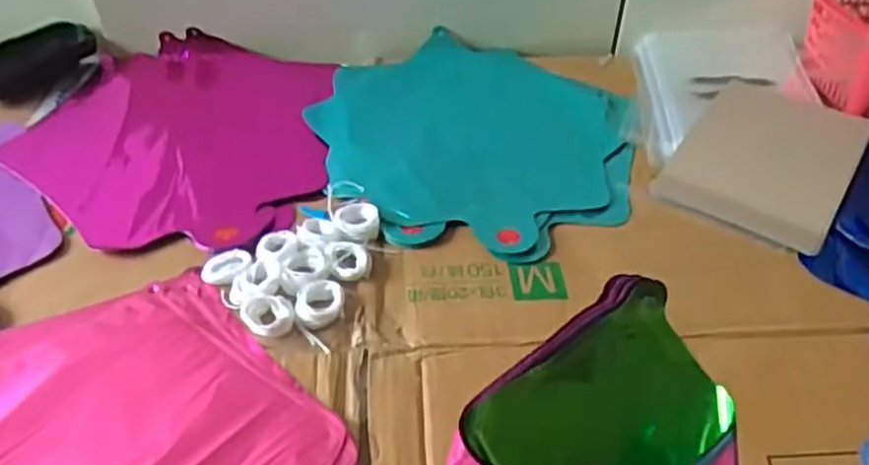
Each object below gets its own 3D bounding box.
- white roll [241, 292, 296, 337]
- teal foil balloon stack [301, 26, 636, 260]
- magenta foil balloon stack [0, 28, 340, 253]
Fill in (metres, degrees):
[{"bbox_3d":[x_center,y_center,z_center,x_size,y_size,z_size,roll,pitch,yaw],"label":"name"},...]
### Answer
[{"bbox_3d":[-0.096,0.047,0.426,0.030,0.009,0.026,2,43,2],"label":"white roll"},{"bbox_3d":[0.025,-0.077,0.565,0.240,0.009,0.245,8,43,8],"label":"teal foil balloon stack"},{"bbox_3d":[-0.193,-0.079,0.571,0.227,0.016,0.254,5,43,5],"label":"magenta foil balloon stack"}]

